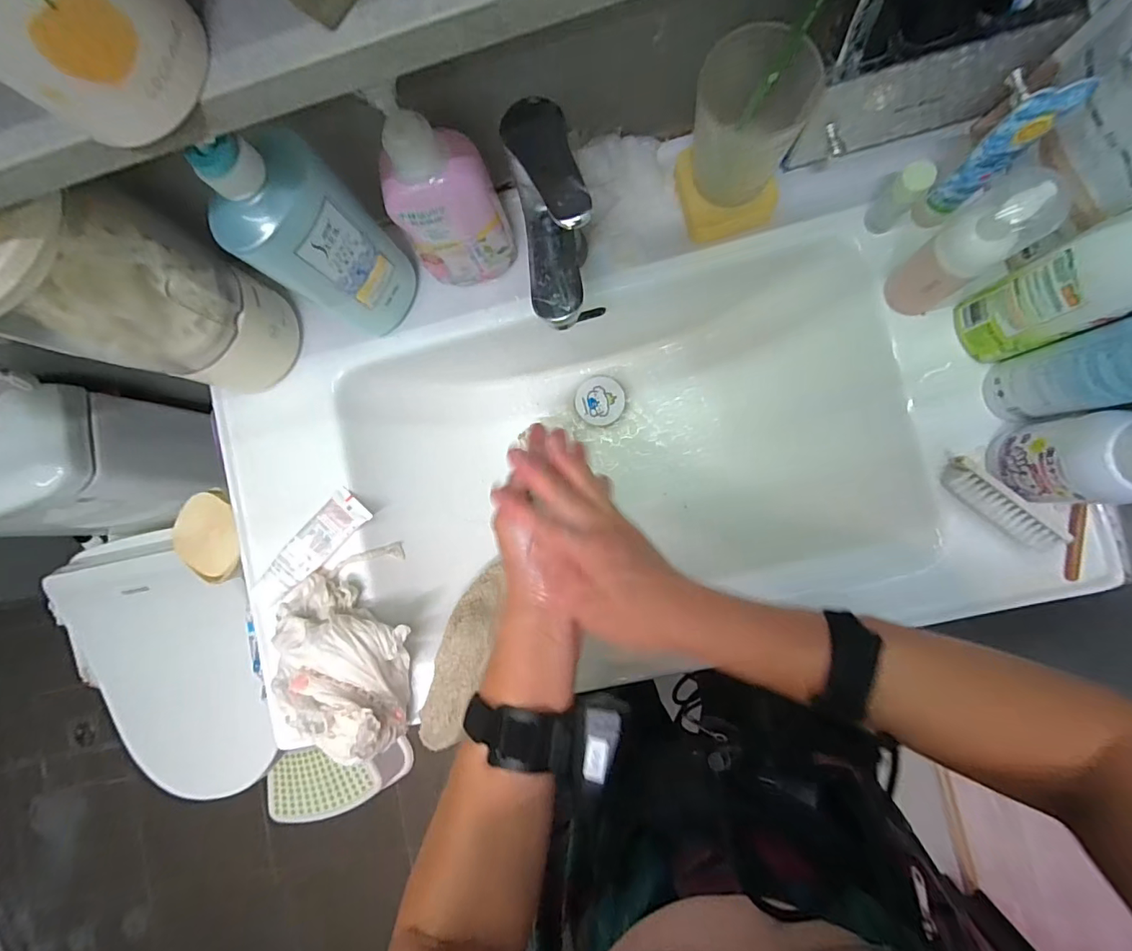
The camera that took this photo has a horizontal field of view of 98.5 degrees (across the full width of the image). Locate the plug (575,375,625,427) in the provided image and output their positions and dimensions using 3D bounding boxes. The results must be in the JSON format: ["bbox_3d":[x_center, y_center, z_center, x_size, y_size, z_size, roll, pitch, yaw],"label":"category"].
[{"bbox_3d":[0.044,-0.095,0.629,0.061,0.023,0.061,-3,85,7],"label":"plug"}]

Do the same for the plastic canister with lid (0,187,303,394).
[{"bbox_3d":[-0.341,-0.136,0.398,0.110,0.243,0.107,2,86,7],"label":"plastic canister with lid"}]

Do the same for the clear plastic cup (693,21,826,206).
[{"bbox_3d":[0.146,-0.284,0.392,0.082,0.105,0.065,22,89,8],"label":"clear plastic cup"}]

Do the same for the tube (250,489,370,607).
[{"bbox_3d":[-0.263,0.074,0.500,0.043,0.023,0.132,45,92,8],"label":"tube"}]

